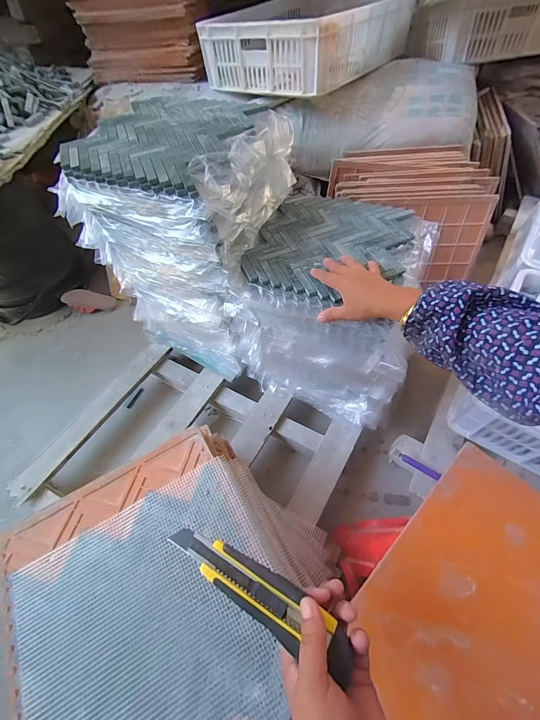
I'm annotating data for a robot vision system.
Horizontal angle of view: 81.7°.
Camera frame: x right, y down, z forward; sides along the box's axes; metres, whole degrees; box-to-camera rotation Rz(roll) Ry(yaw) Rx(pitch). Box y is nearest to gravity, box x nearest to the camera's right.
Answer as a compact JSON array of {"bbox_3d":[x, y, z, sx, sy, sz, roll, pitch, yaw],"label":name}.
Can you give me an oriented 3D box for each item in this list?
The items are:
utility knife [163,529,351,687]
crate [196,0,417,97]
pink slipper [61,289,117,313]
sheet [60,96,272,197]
[{"bbox_3d":[-0.013,0.194,0.268,0.168,0.015,0.036,22,60,22],"label":"utility knife"},{"bbox_3d":[0.110,-0.979,0.942,0.429,0.145,0.610,32,63,21],"label":"crate"},{"bbox_3d":[-0.585,-0.189,1.014,0.154,0.042,0.064,5,54,-19],"label":"pink slipper"},{"bbox_3d":[-0.170,-0.361,0.502,0.251,0.014,0.270,17,61,14],"label":"sheet"}]

